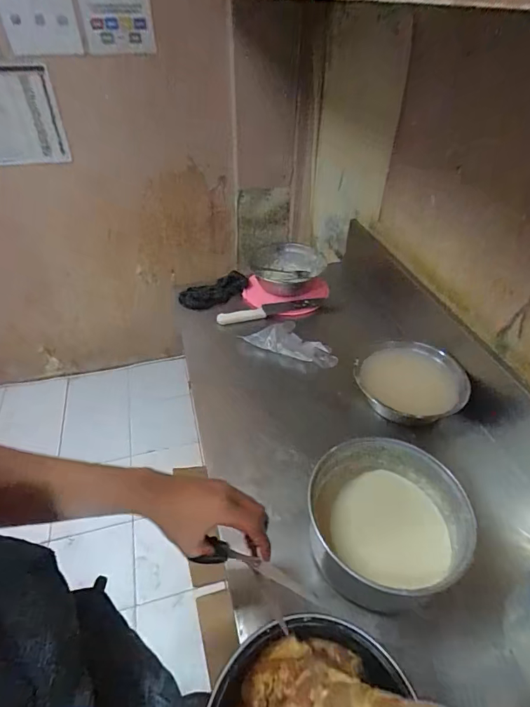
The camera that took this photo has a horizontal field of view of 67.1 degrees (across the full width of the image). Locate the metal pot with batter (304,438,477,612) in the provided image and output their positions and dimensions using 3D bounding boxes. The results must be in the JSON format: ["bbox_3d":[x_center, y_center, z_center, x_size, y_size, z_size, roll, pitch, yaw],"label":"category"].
[{"bbox_3d":[0.186,0.259,0.627,0.218,0.126,0.211,1,42,-1],"label":"metal pot with batter"}]

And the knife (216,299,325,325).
[{"bbox_3d":[0.020,-0.129,1.144,0.316,0.014,0.051,-12,44,-14],"label":"knife"}]

